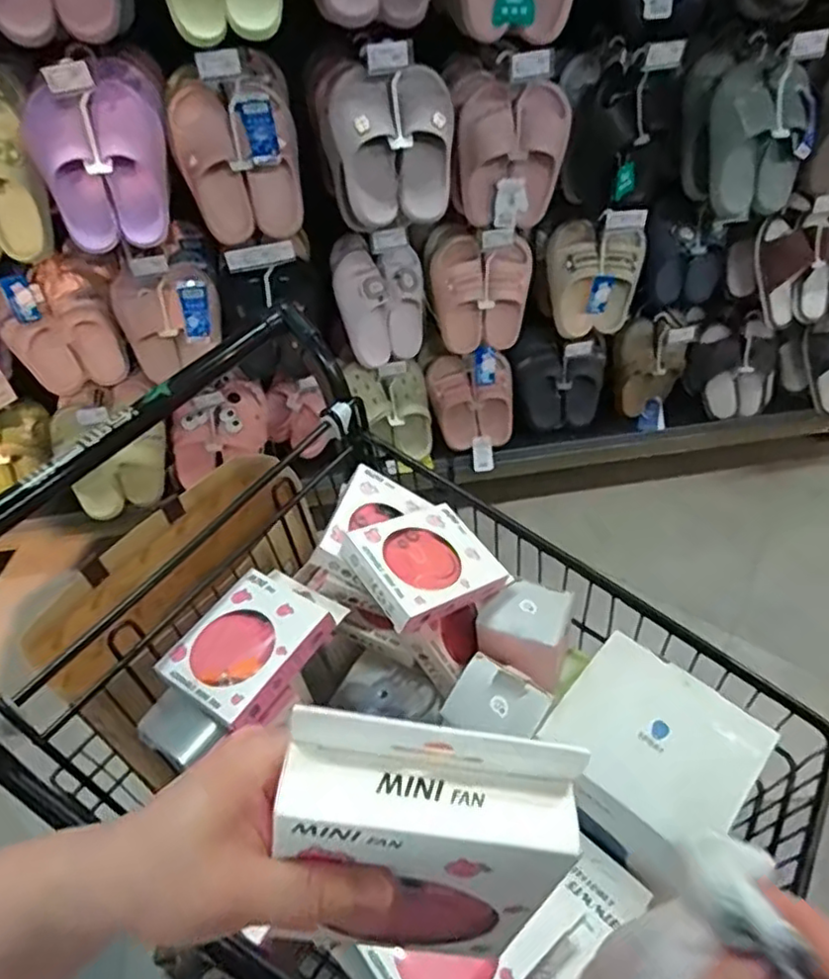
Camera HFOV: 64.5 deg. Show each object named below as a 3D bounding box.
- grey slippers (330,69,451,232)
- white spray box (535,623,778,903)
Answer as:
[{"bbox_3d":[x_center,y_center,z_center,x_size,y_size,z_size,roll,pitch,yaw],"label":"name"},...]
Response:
[{"bbox_3d":[-0.040,-0.630,1.224,0.212,0.239,0.104,3,48,3],"label":"grey slippers"},{"bbox_3d":[0.182,0.209,0.523,0.140,0.050,0.140,-36,57,-28],"label":"white spray box"}]

